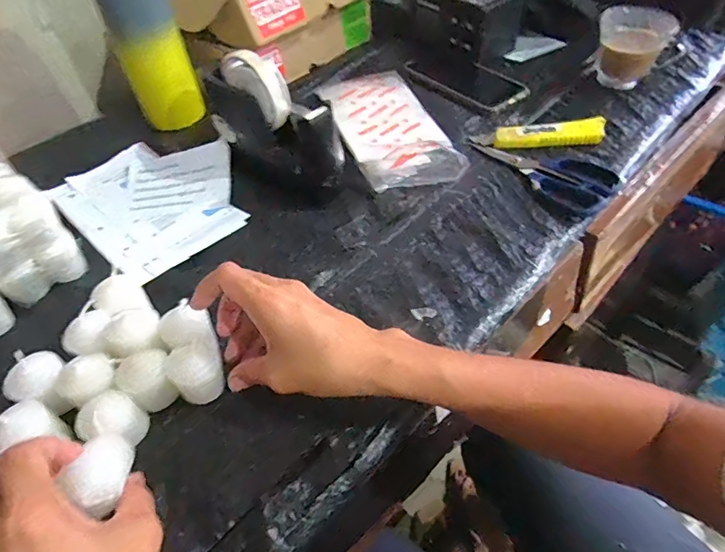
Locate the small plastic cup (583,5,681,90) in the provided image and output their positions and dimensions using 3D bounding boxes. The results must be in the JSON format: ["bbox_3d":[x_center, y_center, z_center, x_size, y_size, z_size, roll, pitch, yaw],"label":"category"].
[{"bbox_3d":[0.343,-0.290,0.599,0.084,0.079,0.065,24,56,24],"label":"small plastic cup"}]

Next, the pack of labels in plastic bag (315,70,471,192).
[{"bbox_3d":[0.029,-0.196,0.570,0.117,0.030,0.238,-18,50,-10],"label":"pack of labels in plastic bag"}]

